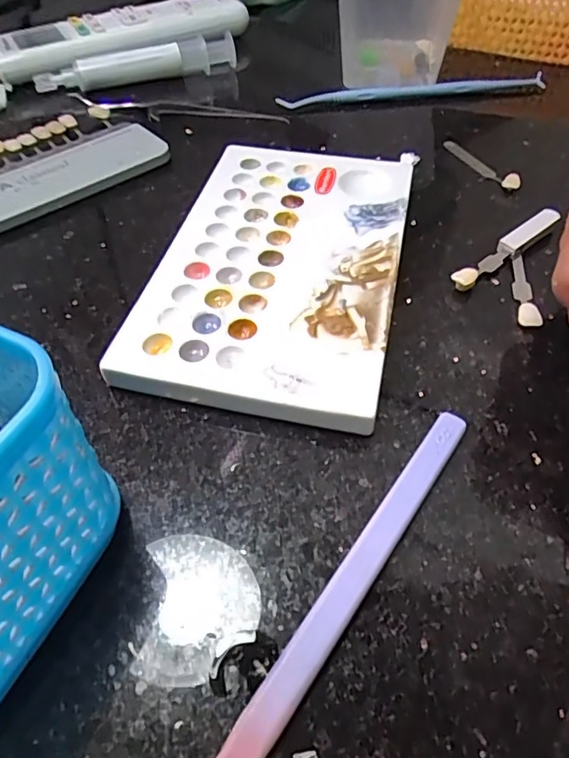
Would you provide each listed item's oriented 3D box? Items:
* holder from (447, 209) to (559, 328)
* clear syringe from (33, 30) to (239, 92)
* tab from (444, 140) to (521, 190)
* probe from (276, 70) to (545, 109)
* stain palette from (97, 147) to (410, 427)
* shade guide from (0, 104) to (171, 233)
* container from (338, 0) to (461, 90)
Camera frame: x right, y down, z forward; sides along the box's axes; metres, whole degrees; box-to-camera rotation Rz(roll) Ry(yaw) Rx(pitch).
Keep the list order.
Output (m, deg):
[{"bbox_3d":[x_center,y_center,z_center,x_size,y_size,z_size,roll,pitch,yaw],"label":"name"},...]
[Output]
[{"bbox_3d":[0.103,-0.047,0.223,0.065,0.009,0.037,-36,58,-25],"label":"holder"},{"bbox_3d":[-0.094,-0.206,0.349,0.126,0.014,0.029,-21,53,-16],"label":"clear syringe"},{"bbox_3d":[0.101,-0.112,0.277,0.009,0.006,0.056,-18,52,-13],"label":"tab"},{"bbox_3d":[0.079,-0.175,0.326,0.163,0.005,0.017,-4,50,-3],"label":"probe"},{"bbox_3d":[0.000,-0.050,0.225,0.092,0.014,0.157,11,51,10],"label":"stain palette"},{"bbox_3d":[-0.137,-0.102,0.273,0.145,0.010,0.072,-33,57,-24],"label":"shade guide"},{"bbox_3d":[0.070,-0.235,0.346,0.084,0.058,0.121,7,51,7],"label":"container"}]

